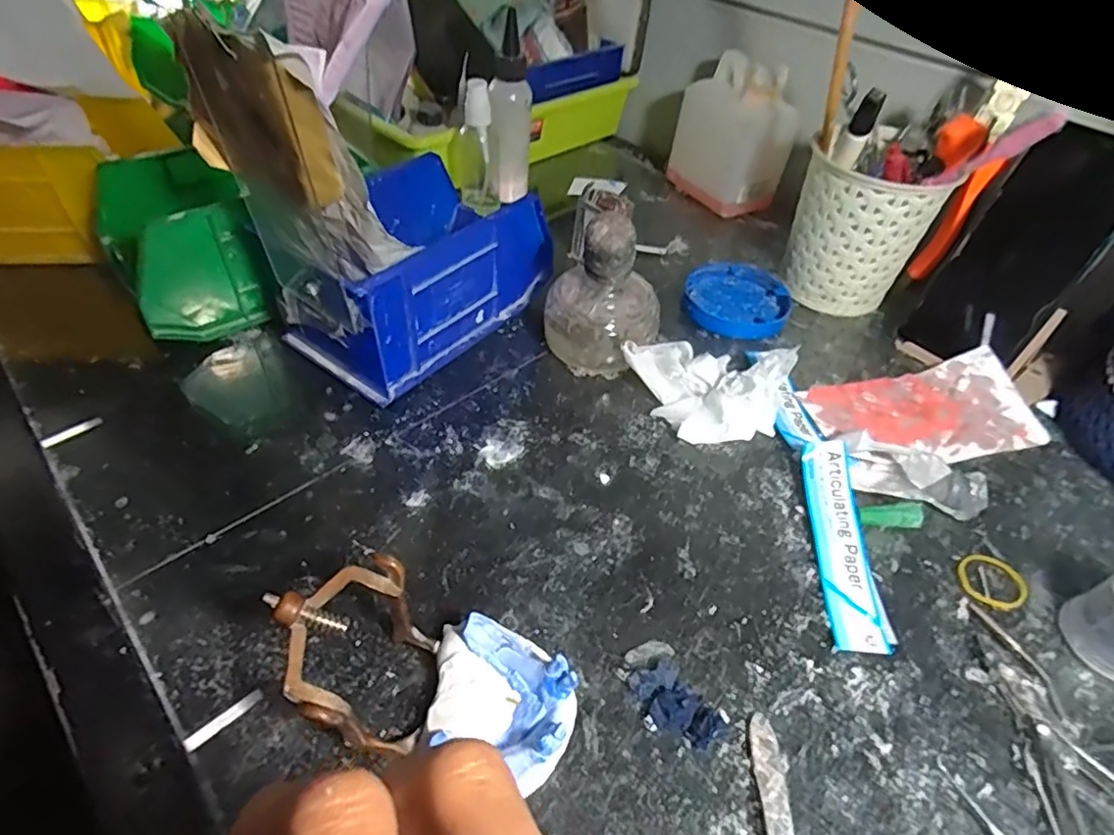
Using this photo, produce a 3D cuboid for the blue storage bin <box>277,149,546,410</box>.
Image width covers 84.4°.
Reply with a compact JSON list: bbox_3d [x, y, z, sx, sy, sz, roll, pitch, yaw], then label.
[{"bbox_3d":[-0.092,-0.101,0.414,0.096,0.086,0.167,29,52,21],"label":"blue storage bin"}]

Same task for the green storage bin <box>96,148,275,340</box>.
[{"bbox_3d":[-0.251,-0.112,0.411,0.087,0.085,0.102,-26,54,-25],"label":"green storage bin"}]

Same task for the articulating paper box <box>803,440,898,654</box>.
[{"bbox_3d":[0.149,0.064,0.323,0.028,0.009,0.115,-2,53,8],"label":"articulating paper box"}]

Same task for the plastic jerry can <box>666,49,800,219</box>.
[{"bbox_3d":[0.162,-0.260,0.565,0.066,0.112,0.095,-25,53,-25],"label":"plastic jerry can"}]

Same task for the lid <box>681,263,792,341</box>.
[{"bbox_3d":[0.140,-0.094,0.479,0.078,0.010,0.087,14,48,9],"label":"lid"}]

